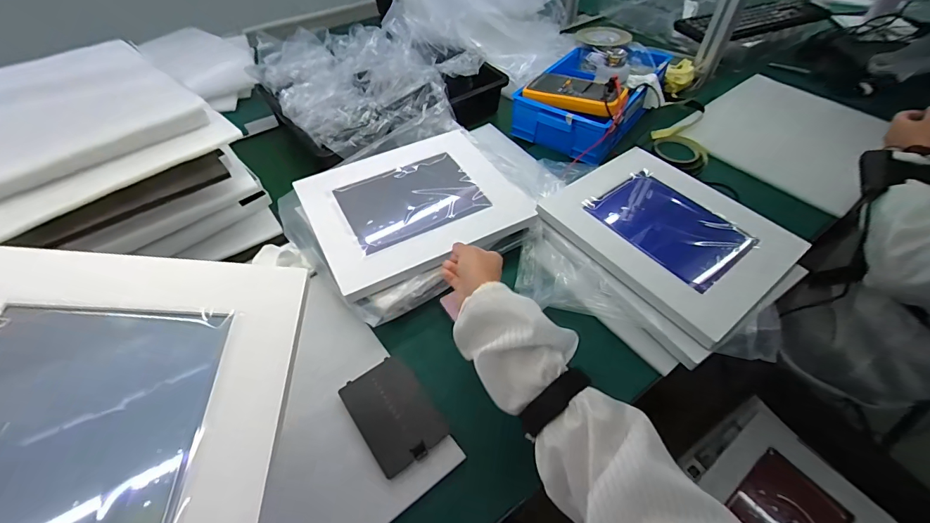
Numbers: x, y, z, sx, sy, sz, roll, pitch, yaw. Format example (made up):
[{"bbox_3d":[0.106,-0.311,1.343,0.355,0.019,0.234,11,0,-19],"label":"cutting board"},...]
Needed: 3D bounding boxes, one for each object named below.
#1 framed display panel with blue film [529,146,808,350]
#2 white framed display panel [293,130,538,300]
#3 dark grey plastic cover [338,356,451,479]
[{"bbox_3d":[0.302,-0.049,0.619,0.233,0.028,0.307,-35,58,-17],"label":"framed display panel with blue film"},{"bbox_3d":[-0.076,-0.094,0.630,0.303,0.017,0.251,-22,54,-18],"label":"white framed display panel"},{"bbox_3d":[-0.081,0.174,0.477,0.087,0.013,0.118,-30,57,-23],"label":"dark grey plastic cover"}]

